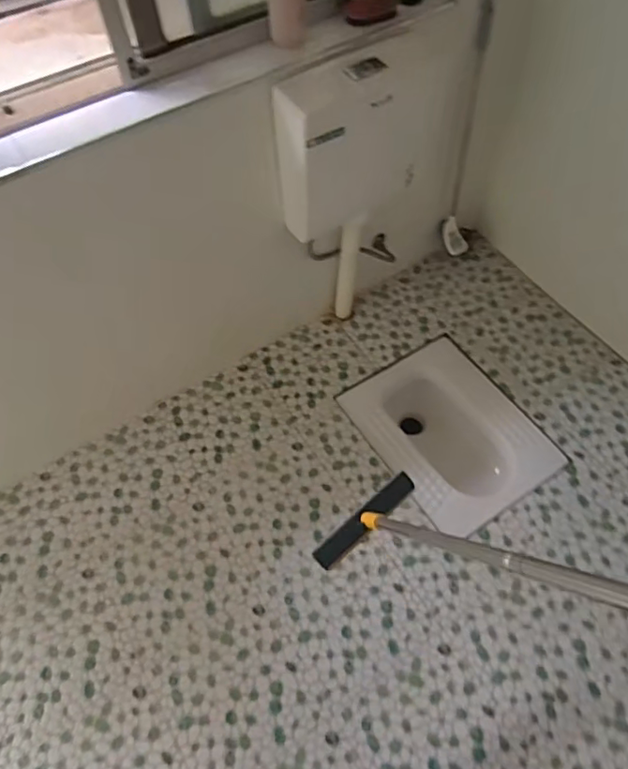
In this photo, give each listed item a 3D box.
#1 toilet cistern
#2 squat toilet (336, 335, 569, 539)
[{"bbox_3d":[0.106,-0.527,1.253,0.375,0.349,0.126,-28,62,-15],"label":"toilet cistern"},{"bbox_3d":[0.391,0.160,1.647,0.367,0.205,0.519,-31,62,-16],"label":"squat toilet"}]

